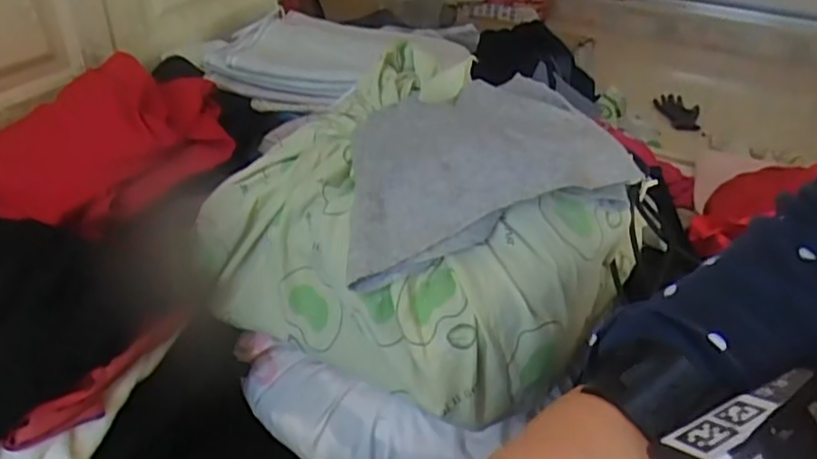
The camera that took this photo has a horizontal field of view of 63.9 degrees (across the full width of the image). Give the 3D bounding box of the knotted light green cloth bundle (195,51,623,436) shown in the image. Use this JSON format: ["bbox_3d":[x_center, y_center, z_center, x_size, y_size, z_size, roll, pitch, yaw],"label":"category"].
[{"bbox_3d":[-0.002,0.001,0.536,0.318,0.188,0.210,26,41,30],"label":"knotted light green cloth bundle"}]

